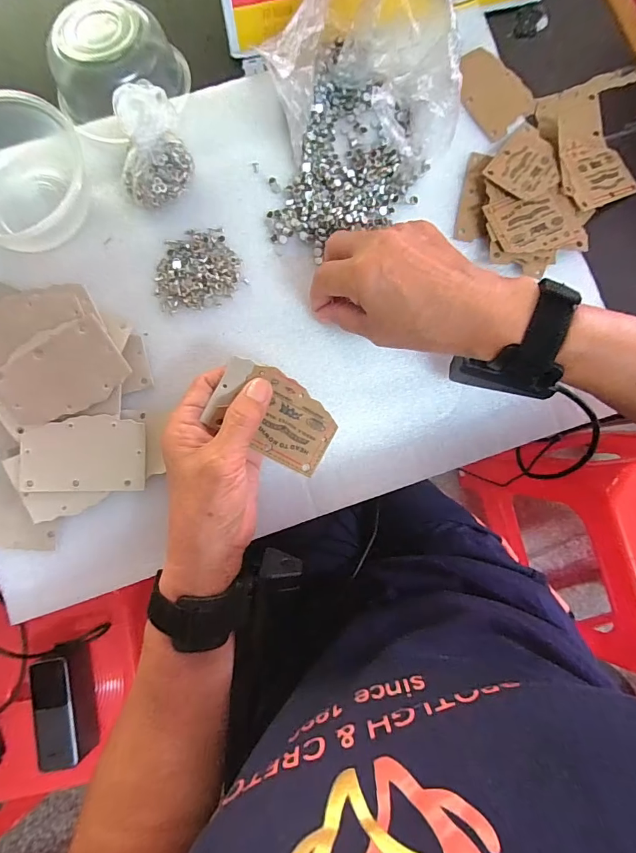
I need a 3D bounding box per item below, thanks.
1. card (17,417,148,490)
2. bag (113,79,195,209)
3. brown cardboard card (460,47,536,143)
[{"bbox_3d":[-0.172,0.020,0.310,0.084,0.004,0.054,1,92,-9],"label":"card"},{"bbox_3d":[-0.126,-0.212,0.324,0.050,0.052,0.071,1,84,-1],"label":"bag"},{"bbox_3d":[0.147,-0.286,0.362,0.057,0.009,0.072,-42,86,-5],"label":"brown cardboard card"}]

